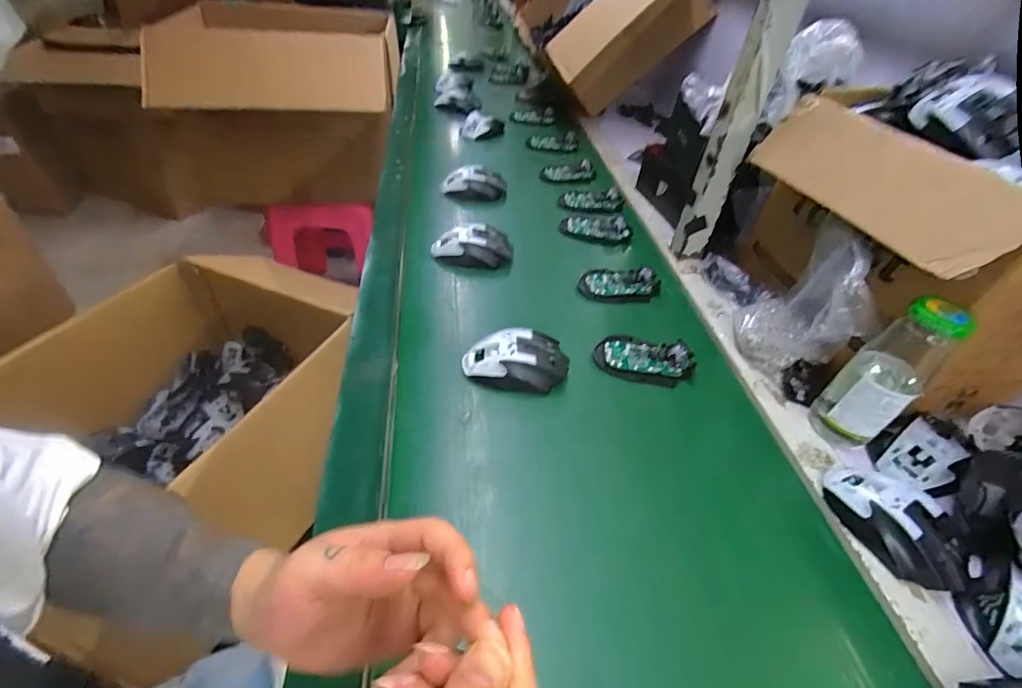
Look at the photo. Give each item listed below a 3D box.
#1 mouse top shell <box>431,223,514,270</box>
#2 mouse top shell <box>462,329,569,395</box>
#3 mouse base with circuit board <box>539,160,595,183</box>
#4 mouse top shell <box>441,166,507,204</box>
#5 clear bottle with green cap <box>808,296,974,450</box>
[{"bbox_3d":[-0.055,-0.142,0.695,0.119,0.040,0.075,11,44,5],"label":"mouse top shell"},{"bbox_3d":[0.006,0.015,0.529,0.117,0.034,0.067,4,44,-2],"label":"mouse top shell"},{"bbox_3d":[0.112,-0.337,0.933,0.105,0.023,0.053,-6,45,-13],"label":"mouse base with circuit board"},{"bbox_3d":[-0.067,-0.272,0.834,0.115,0.046,0.037,5,44,-1],"label":"mouse top shell"},{"bbox_3d":[0.361,0.033,0.465,0.058,0.168,0.054,35,50,26],"label":"clear bottle with green cap"}]

